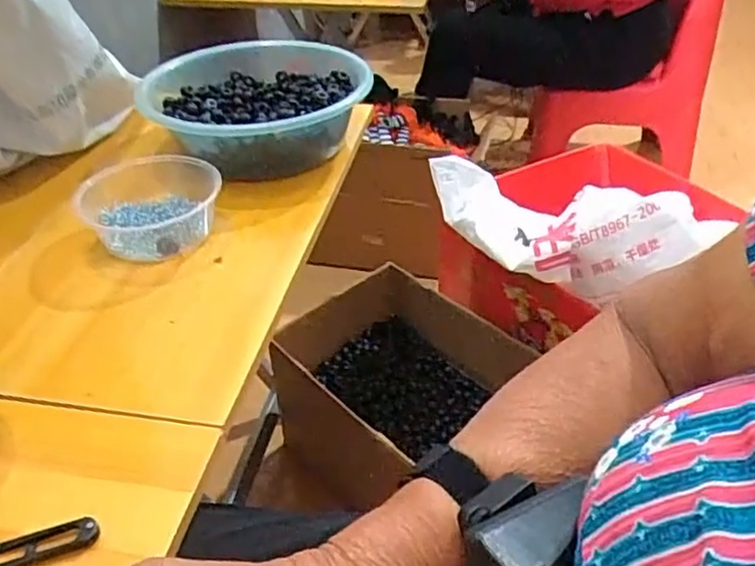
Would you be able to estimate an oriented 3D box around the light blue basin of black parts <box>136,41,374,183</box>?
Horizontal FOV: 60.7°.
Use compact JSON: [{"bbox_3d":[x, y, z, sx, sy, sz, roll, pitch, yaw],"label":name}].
[{"bbox_3d":[-0.142,-0.208,0.791,0.267,0.106,0.242,-7,33,-8],"label":"light blue basin of black parts"}]

